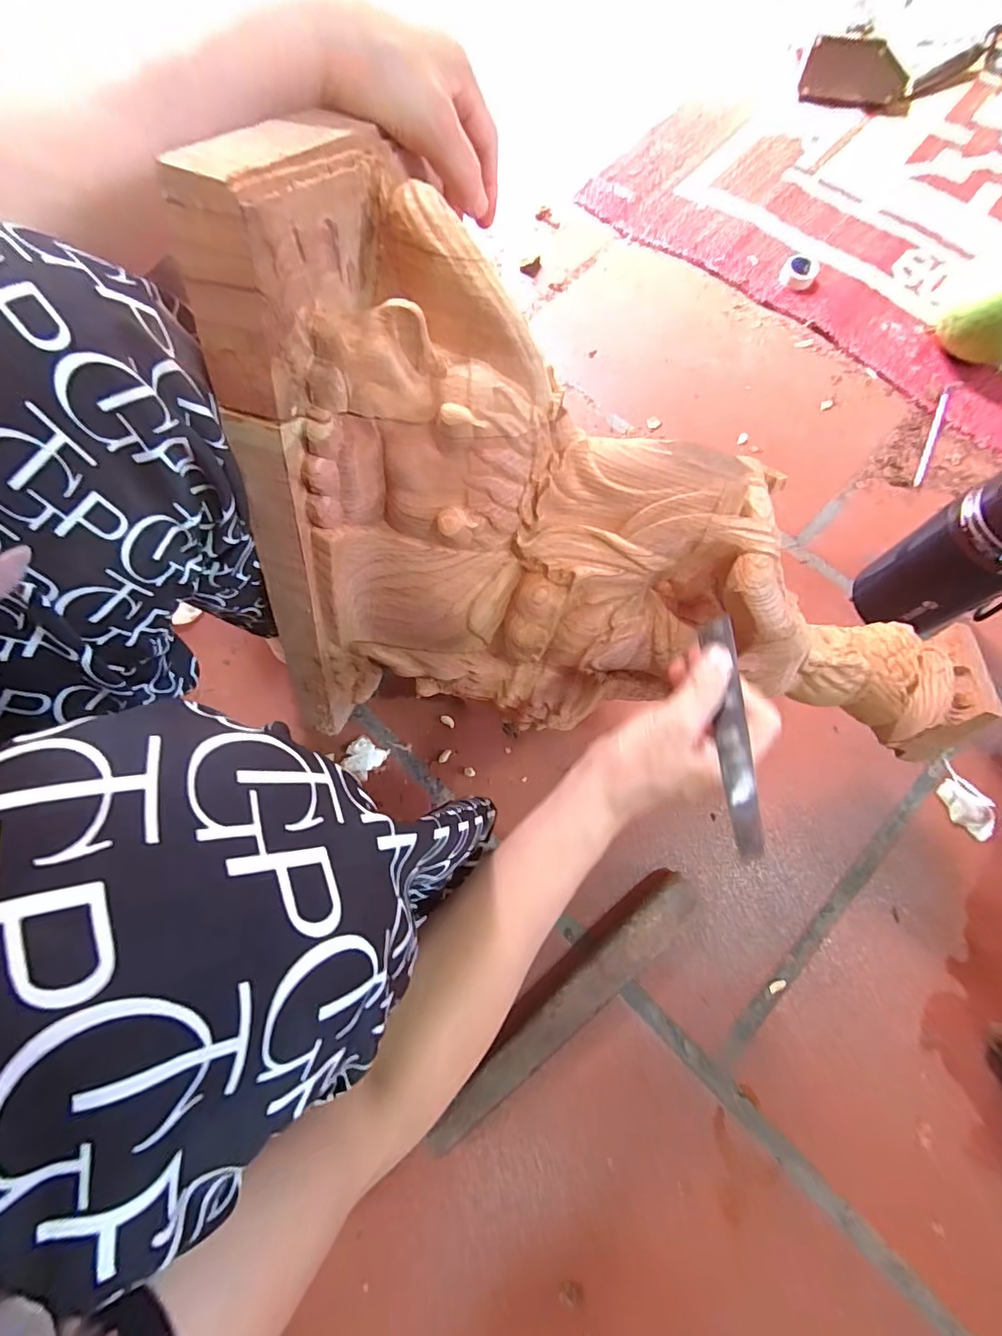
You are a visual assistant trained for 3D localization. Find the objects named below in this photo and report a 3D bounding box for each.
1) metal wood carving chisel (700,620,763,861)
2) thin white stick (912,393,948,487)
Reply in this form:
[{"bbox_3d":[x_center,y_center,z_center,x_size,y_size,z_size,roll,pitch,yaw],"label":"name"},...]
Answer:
[{"bbox_3d":[0.129,0.035,0.286,0.015,0.008,0.135,3,64,3],"label":"metal wood carving chisel"},{"bbox_3d":[0.567,-0.302,0.670,0.010,0.006,0.156,24,76,9],"label":"thin white stick"}]

